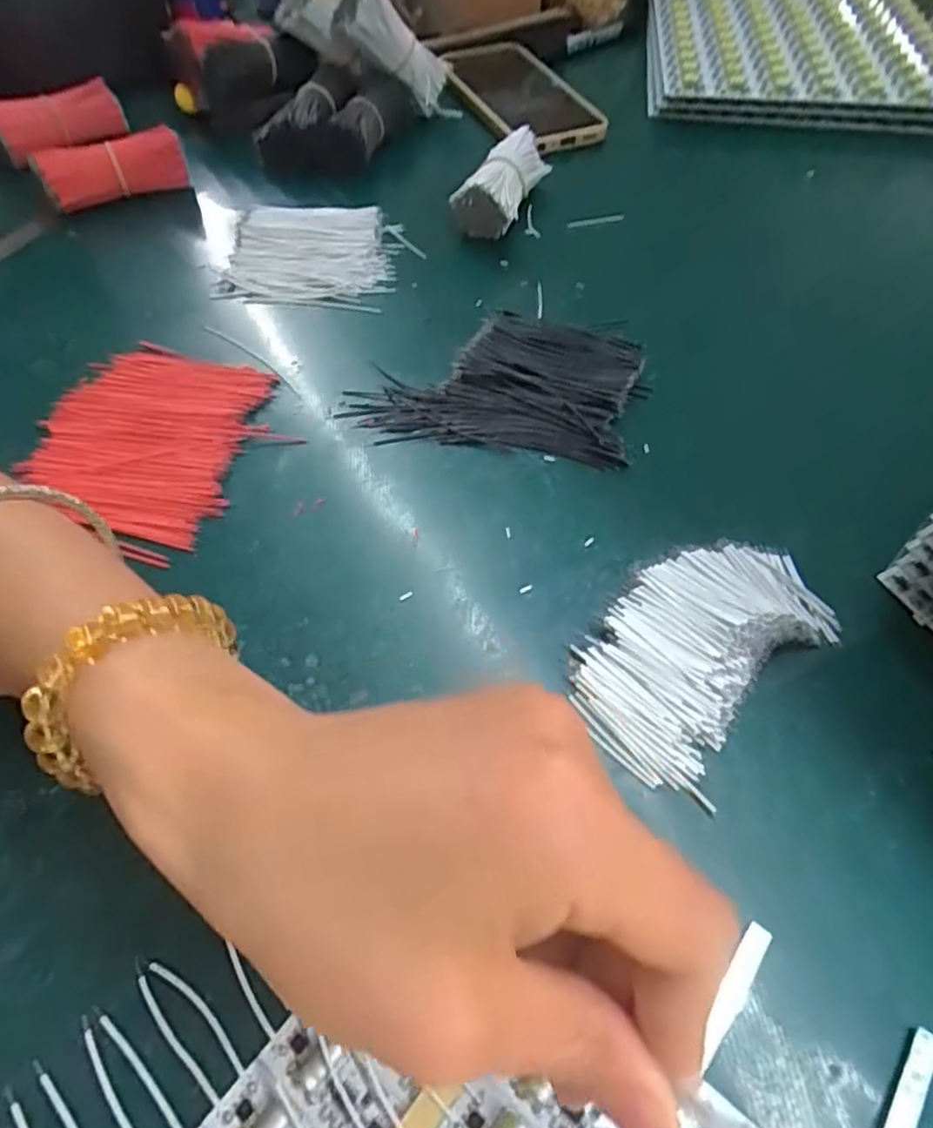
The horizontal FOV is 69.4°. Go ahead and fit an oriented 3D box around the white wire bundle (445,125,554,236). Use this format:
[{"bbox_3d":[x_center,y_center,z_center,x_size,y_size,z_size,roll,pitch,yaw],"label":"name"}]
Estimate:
[{"bbox_3d":[0.023,-0.253,0.449,0.045,0.035,0.090,20,55,14],"label":"white wire bundle"}]

